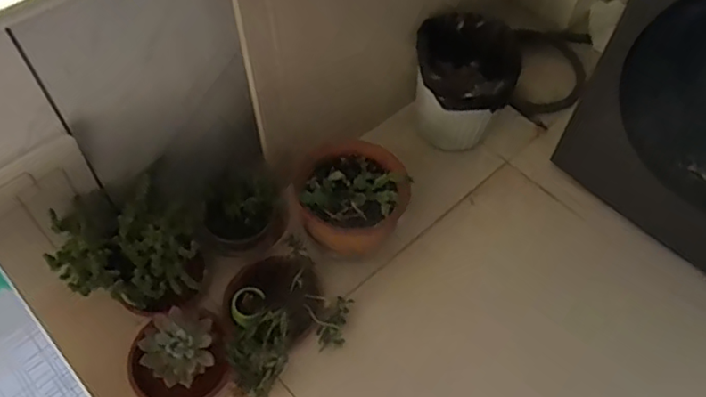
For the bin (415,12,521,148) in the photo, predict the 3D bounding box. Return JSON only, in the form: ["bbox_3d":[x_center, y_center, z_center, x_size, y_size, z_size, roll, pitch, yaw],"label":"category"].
[{"bbox_3d":[0.263,-0.274,1.515,0.234,0.284,0.250,6,57,2],"label":"bin"}]

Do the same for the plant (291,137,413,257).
[{"bbox_3d":[0.004,0.003,1.354,0.278,0.236,0.191,-9,57,-8],"label":"plant"}]

